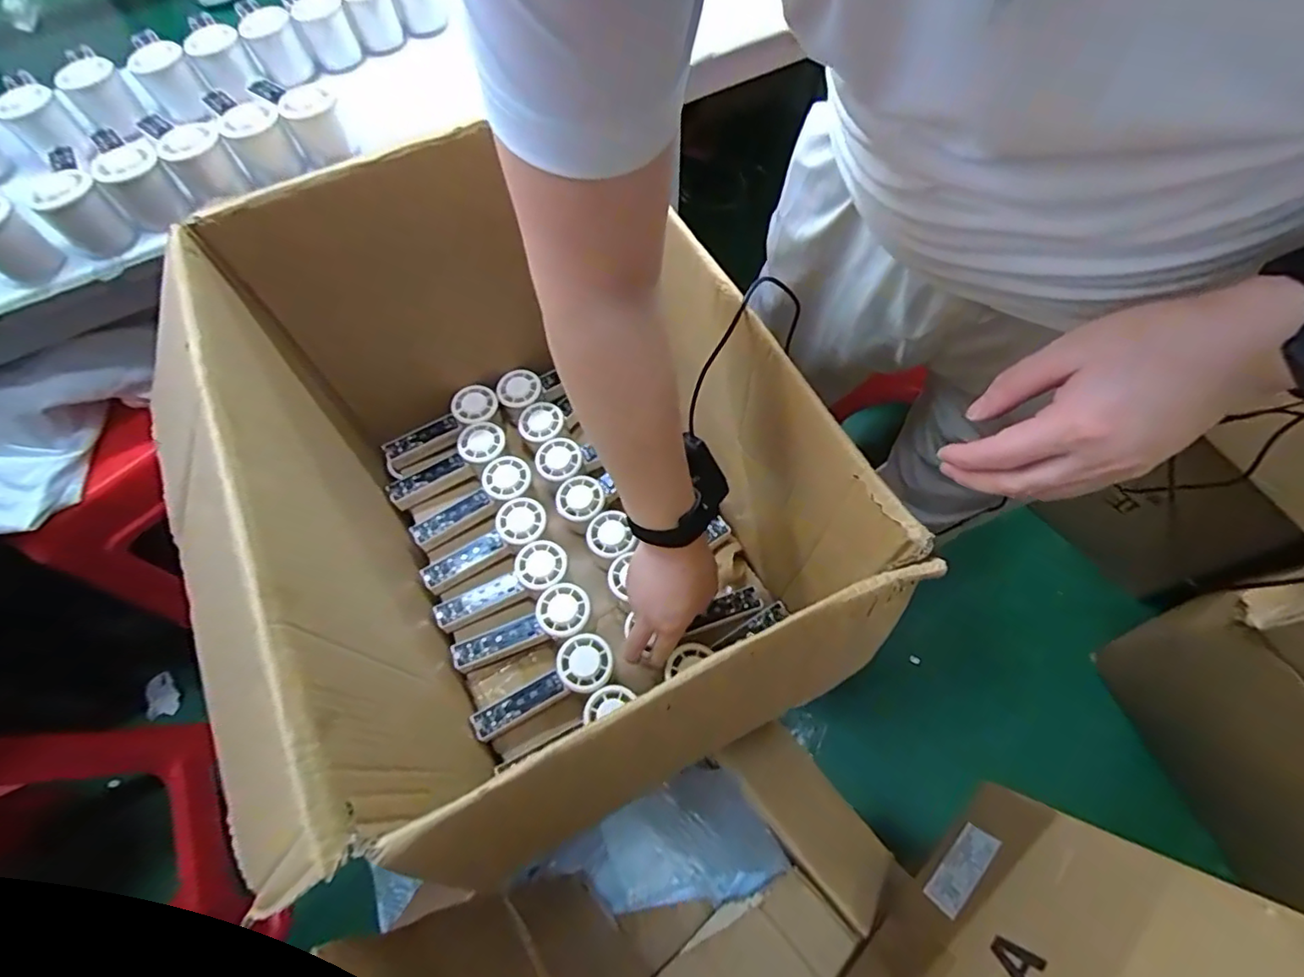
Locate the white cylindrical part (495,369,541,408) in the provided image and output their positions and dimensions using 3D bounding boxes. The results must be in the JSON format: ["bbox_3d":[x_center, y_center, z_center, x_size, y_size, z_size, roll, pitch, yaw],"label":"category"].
[{"bbox_3d":[-0.175,-0.132,0.774,0.056,0.016,0.049,-10,64,-3],"label":"white cylindrical part"}]

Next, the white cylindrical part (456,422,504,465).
[{"bbox_3d":[-0.210,-0.058,0.722,0.055,0.011,0.054,-1,64,2],"label":"white cylindrical part"}]

